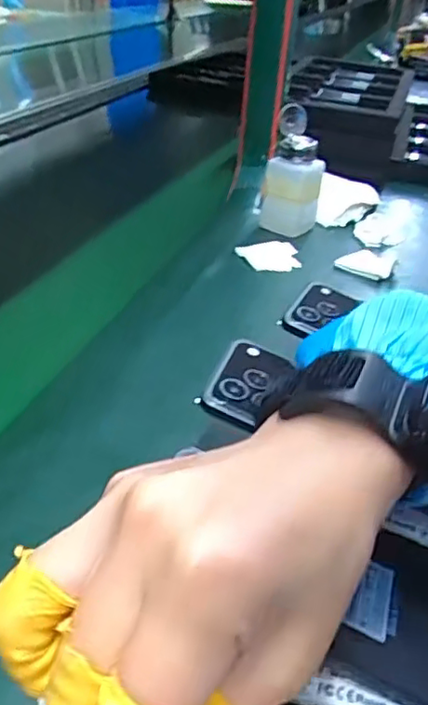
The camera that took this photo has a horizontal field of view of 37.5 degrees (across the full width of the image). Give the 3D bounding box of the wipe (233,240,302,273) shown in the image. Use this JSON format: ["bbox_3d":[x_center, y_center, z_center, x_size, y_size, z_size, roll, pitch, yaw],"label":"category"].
[{"bbox_3d":[0.063,-0.103,0.672,0.064,0.009,0.056,-11,36,-23],"label":"wipe"}]

